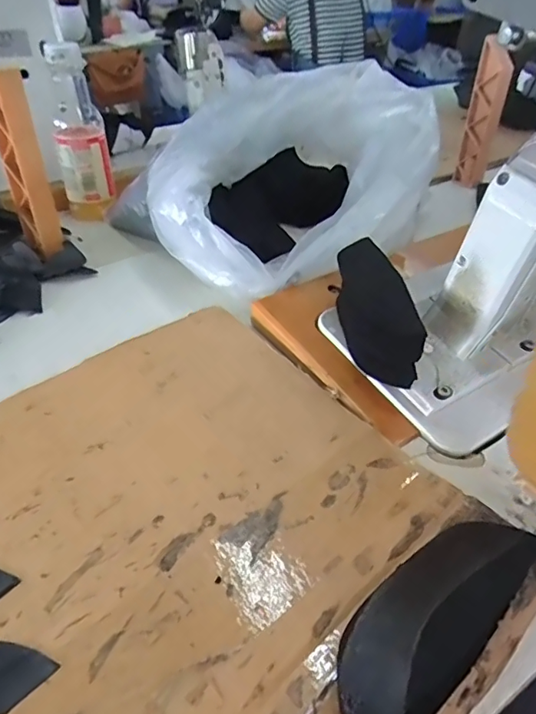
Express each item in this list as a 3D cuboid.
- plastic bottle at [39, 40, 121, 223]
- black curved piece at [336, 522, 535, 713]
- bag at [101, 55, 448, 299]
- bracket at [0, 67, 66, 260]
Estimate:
[{"bbox_3d":[-0.243,-0.282,0.660,0.065,0.205,0.071,-15,42,-19],"label":"plastic bottle"},{"bbox_3d":[0.089,0.136,0.268,0.141,0.032,0.050,-29,44,-29],"label":"black curved piece"},{"bbox_3d":[0.043,-0.201,0.568,0.229,0.179,0.327,26,46,28],"label":"bag"},{"bbox_3d":[-0.255,-0.200,0.535,0.047,0.176,0.027,27,46,28],"label":"bracket"}]

